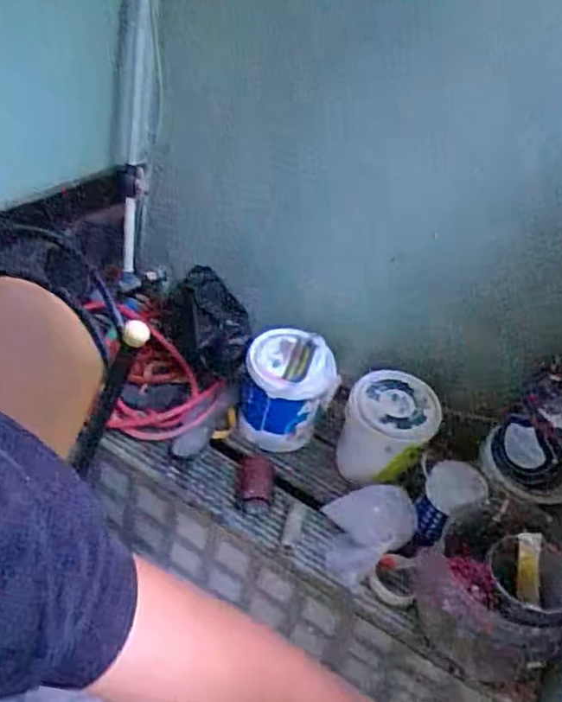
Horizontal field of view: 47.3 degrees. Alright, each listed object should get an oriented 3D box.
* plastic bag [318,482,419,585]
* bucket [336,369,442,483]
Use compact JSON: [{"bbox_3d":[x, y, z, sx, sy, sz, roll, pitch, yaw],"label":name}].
[{"bbox_3d":[0.174,0.344,1.232,0.168,0.062,0.179,8,39,-9],"label":"plastic bag"},{"bbox_3d":[0.221,0.157,1.321,0.177,0.173,0.162,9,39,-7],"label":"bucket"}]

